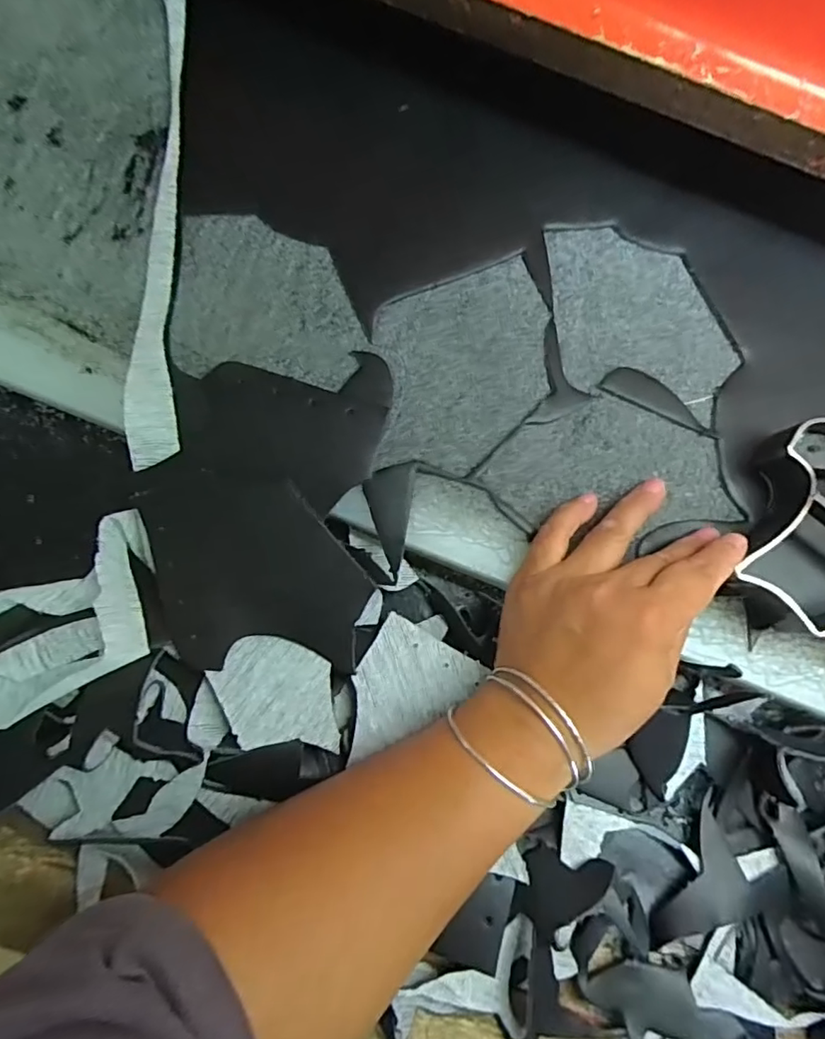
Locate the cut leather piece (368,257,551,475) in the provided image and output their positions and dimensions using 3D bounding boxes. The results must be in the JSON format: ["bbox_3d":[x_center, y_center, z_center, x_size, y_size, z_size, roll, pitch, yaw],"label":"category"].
[{"bbox_3d":[0.029,-0.089,0.324,0.097,0.004,0.121,-1,83,-3],"label":"cut leather piece"}]

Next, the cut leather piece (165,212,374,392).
[{"bbox_3d":[-0.081,-0.126,0.320,0.105,0.005,0.094,5,83,-2],"label":"cut leather piece"}]

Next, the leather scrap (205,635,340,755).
[{"bbox_3d":[-0.071,0.091,0.297,0.067,0.006,0.055,4,62,-2],"label":"leather scrap"}]

